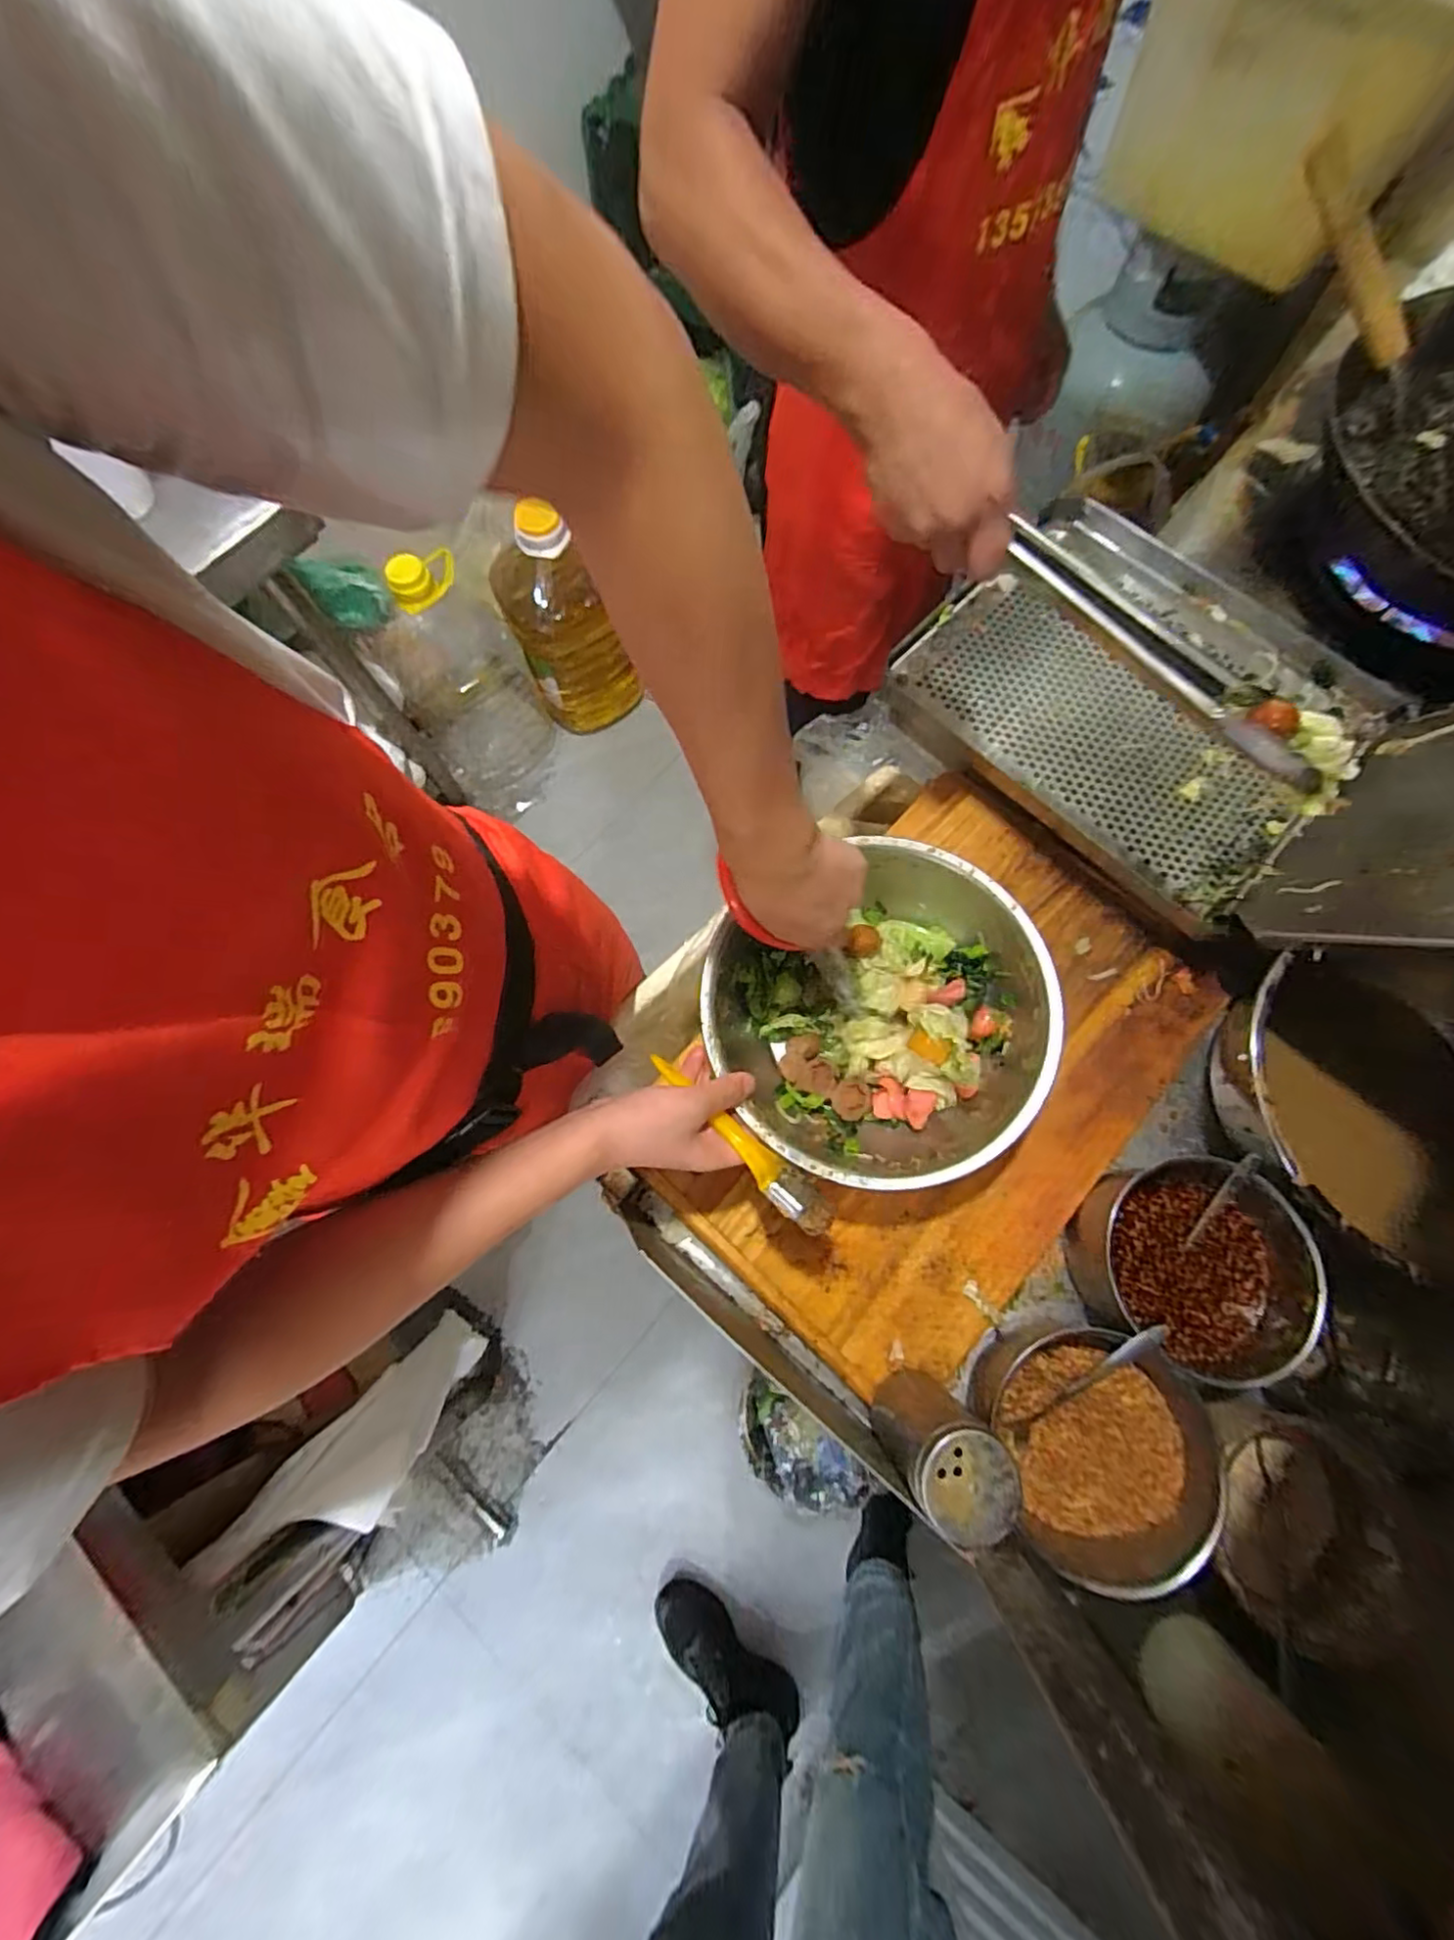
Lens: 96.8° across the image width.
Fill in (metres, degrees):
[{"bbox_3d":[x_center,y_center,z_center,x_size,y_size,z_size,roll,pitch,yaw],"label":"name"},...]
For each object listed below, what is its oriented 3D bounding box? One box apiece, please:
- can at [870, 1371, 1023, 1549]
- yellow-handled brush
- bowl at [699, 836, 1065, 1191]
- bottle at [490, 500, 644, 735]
[{"bbox_3d":[0.146,0.328,0.446,0.064,0.116,0.066,0,75,1],"label":"can"},{"bbox_3d":[0.007,0.121,0.467,0.027,0.039,0.175,-45,61,-10],"label":"yellow-handled brush"},{"bbox_3d":[0.123,0.039,0.533,0.259,0.083,0.246,-32,76,-7],"label":"bowl"},{"bbox_3d":[-0.362,-0.718,1.371,0.180,0.490,0.254,-36,77,-8],"label":"bottle"}]

